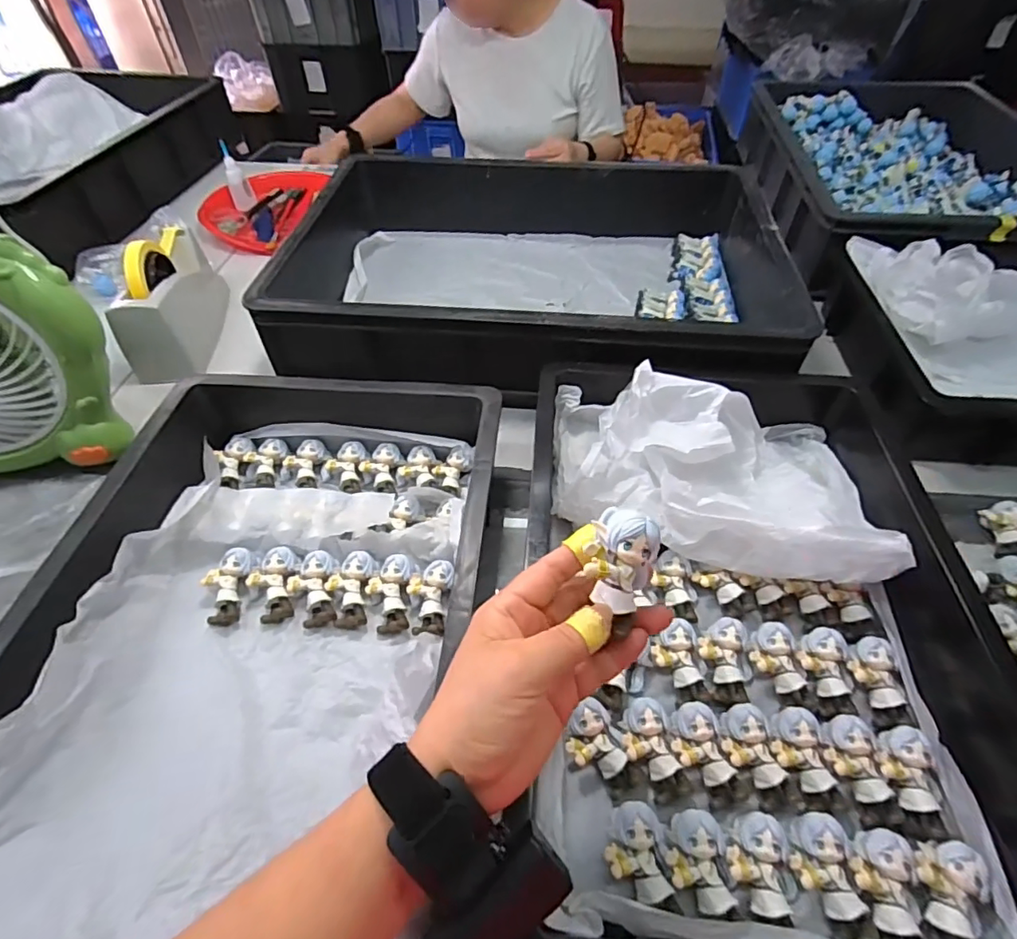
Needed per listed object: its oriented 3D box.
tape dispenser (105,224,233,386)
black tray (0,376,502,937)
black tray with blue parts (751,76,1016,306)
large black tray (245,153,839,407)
[{"bbox_3d":[-0.436,-0.229,0.680,0.087,0.122,0.204,-10,50,-8],"label":"tape dispenser"},{"bbox_3d":[-0.180,0.102,0.412,0.308,0.090,0.439,6,50,5],"label":"black tray"},{"bbox_3d":[0.619,-0.468,0.844,0.365,0.124,0.587,2,50,2],"label":"black tray with blue parts"},{"bbox_3d":[0.020,-0.245,0.691,0.597,0.120,0.457,2,50,2],"label":"large black tray"}]

